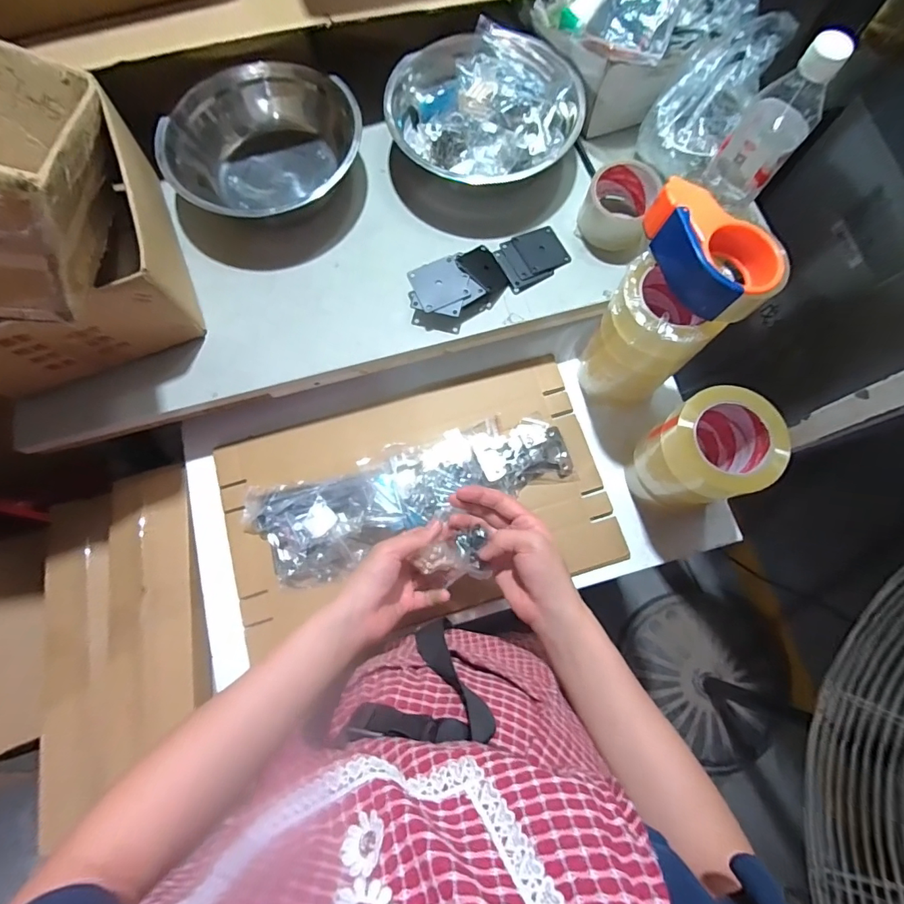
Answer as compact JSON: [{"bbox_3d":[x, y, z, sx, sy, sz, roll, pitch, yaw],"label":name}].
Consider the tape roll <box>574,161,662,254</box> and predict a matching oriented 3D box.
[{"bbox_3d":[0.213,-0.311,0.575,0.090,0.057,0.094,21,76,5],"label":"tape roll"}]

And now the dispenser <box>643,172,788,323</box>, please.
[{"bbox_3d":[0.251,-0.198,0.438,0.075,0.052,0.146,-34,78,-9],"label":"dispenser"}]

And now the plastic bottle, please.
[{"bbox_3d":[0.322,-0.324,0.459,0.063,0.166,0.066,36,78,9],"label":"plastic bottle"}]

